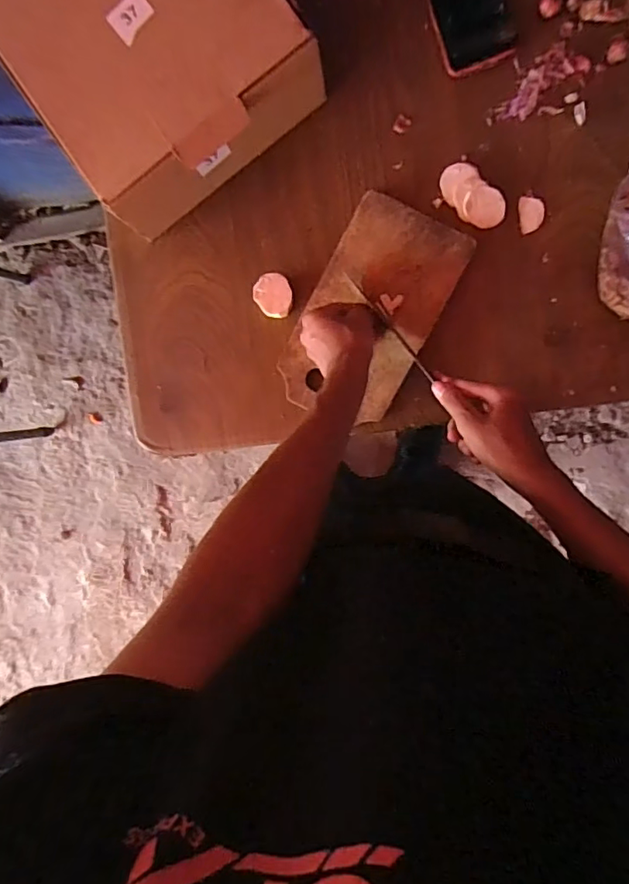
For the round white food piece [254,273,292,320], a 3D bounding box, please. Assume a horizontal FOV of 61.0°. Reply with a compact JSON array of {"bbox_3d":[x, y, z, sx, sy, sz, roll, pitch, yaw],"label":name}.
[{"bbox_3d":[-0.045,-0.167,0.608,0.045,0.023,0.045,0,94,7],"label":"round white food piece"}]

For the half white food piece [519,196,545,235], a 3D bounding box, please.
[{"bbox_3d":[0.239,-0.251,0.587,0.026,0.004,0.039,-8,93,7],"label":"half white food piece"}]

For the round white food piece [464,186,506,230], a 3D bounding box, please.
[{"bbox_3d":[0.187,-0.259,0.588,0.042,0.011,0.042,0,94,7],"label":"round white food piece"}]

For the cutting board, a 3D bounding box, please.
[{"bbox_3d":[0.061,-0.143,0.599,0.138,0.013,0.241,29,96,4],"label":"cutting board"}]

